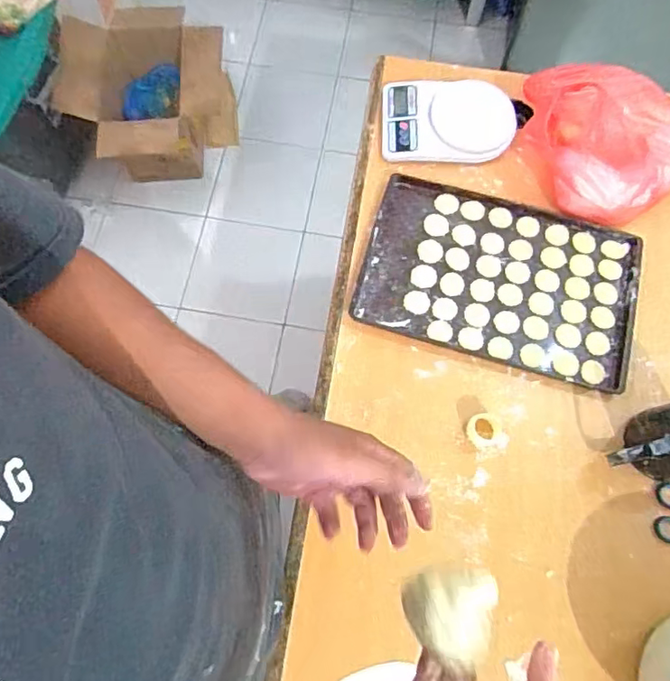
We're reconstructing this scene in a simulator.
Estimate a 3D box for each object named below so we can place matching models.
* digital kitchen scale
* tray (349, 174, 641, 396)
[{"bbox_3d":[0.172,-0.339,0.833,0.198,0.028,0.137,3,71,0],"label":"digital kitchen scale"},{"bbox_3d":[0.231,-0.089,0.766,0.372,0.019,0.246,16,72,5],"label":"tray"}]

